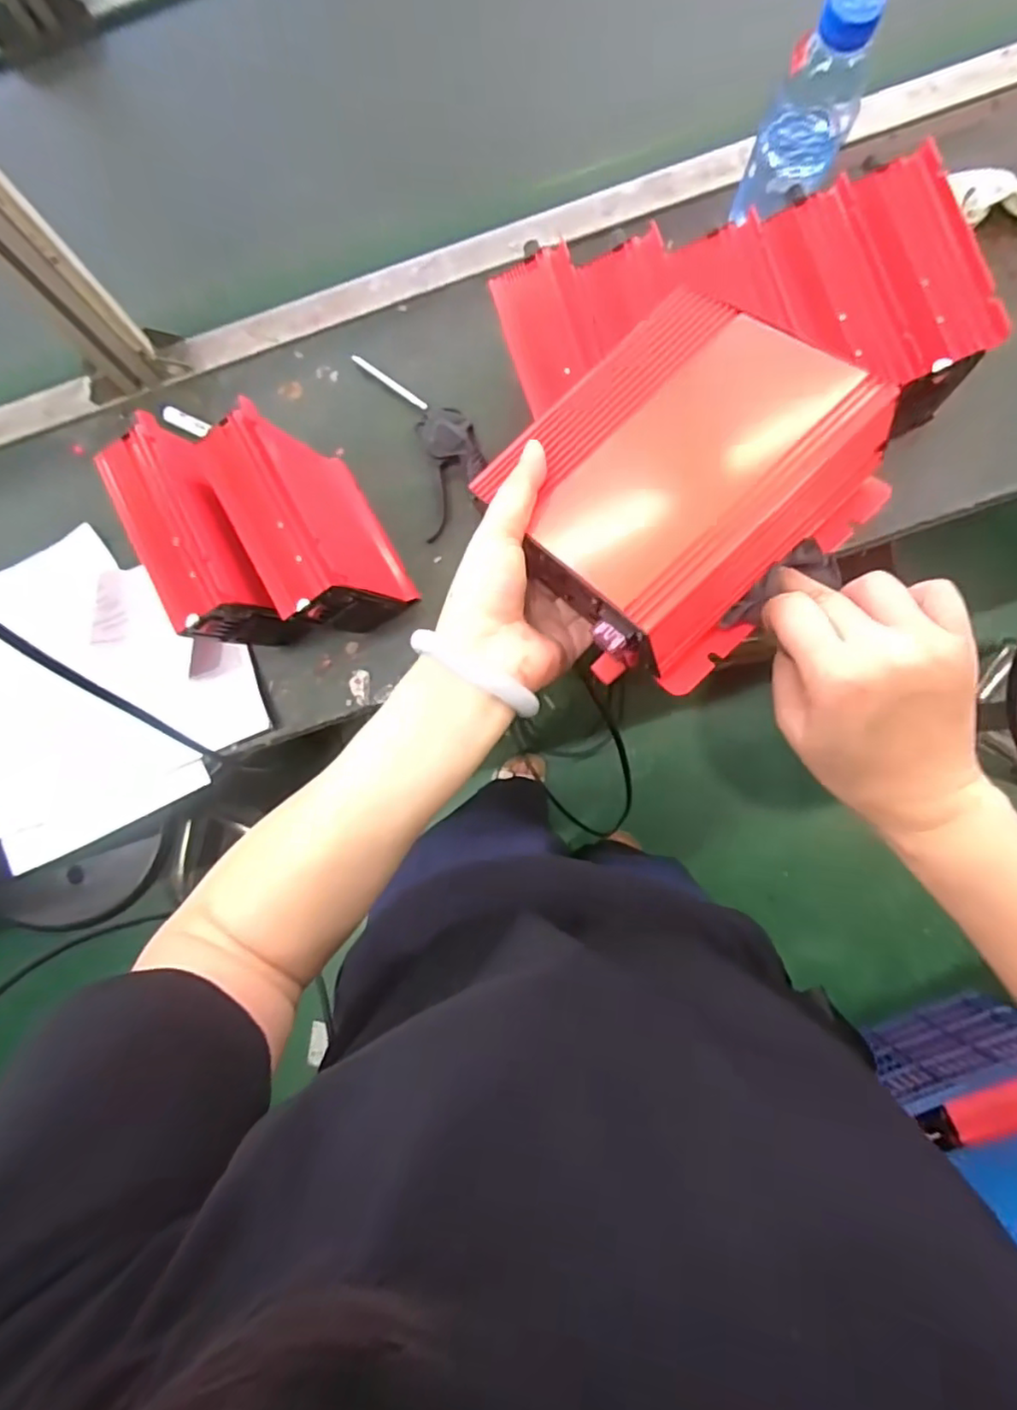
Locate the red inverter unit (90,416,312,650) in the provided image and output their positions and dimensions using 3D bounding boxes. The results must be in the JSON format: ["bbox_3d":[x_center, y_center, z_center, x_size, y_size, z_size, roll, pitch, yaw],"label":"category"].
[{"bbox_3d":[-0.267,-0.139,0.595,0.080,0.148,0.180,-26,85,1],"label":"red inverter unit"}]

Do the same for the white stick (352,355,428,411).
[{"bbox_3d":[-0.121,-0.331,0.662,0.098,0.007,0.008,38,89,5],"label":"white stick"}]

